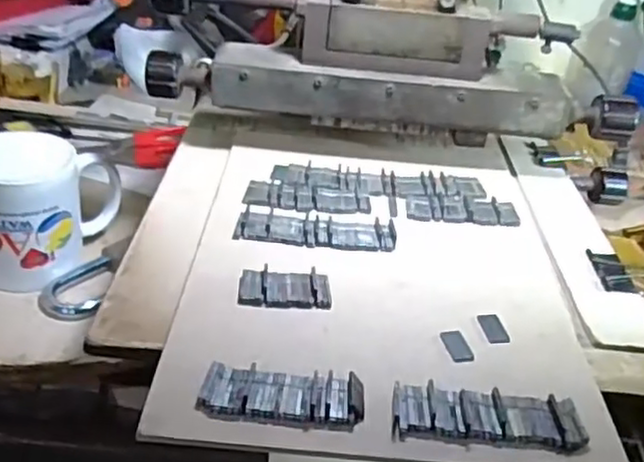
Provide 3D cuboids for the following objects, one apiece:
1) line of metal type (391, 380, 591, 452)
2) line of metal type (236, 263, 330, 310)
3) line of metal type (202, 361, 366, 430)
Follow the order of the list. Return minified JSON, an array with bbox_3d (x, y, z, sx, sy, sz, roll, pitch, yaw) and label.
[{"bbox_3d":[0.073,0.081,0.298,0.082,0.009,0.028,4,33,-4],"label":"line of metal type"},{"bbox_3d":[-0.020,0.030,0.360,0.048,0.007,0.023,3,33,-6],"label":"line of metal type"},{"bbox_3d":[-0.017,0.073,0.298,0.070,0.007,0.026,6,32,-2],"label":"line of metal type"}]

